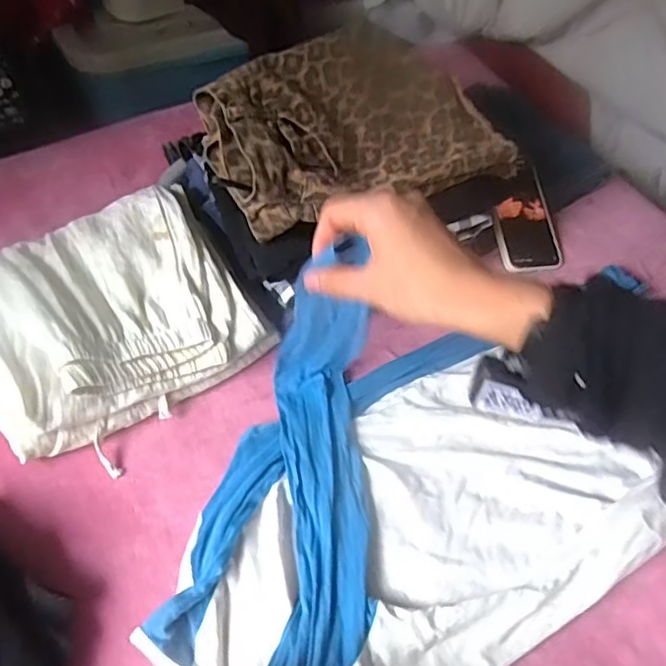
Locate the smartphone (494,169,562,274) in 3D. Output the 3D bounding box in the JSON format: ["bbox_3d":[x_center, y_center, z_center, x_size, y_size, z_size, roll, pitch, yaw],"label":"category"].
[{"bbox_3d":[0.247,-0.143,0.824,0.088,0.016,0.136,-9,78,-19],"label":"smartphone"}]

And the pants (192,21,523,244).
[{"bbox_3d":[0.018,-0.229,0.696,0.318,0.067,0.216,-18,72,-25],"label":"pants"}]

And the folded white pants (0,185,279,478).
[{"bbox_3d":[-0.236,-0.019,0.674,0.281,0.086,0.244,-31,62,-23],"label":"folded white pants"}]

